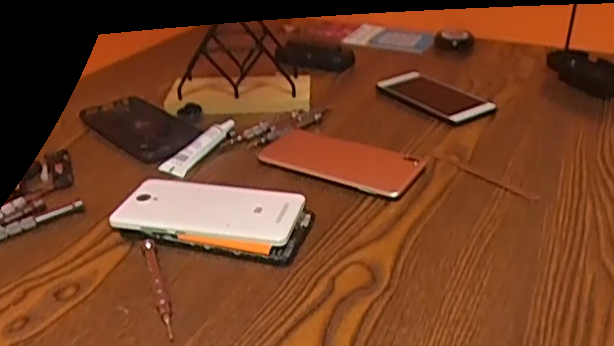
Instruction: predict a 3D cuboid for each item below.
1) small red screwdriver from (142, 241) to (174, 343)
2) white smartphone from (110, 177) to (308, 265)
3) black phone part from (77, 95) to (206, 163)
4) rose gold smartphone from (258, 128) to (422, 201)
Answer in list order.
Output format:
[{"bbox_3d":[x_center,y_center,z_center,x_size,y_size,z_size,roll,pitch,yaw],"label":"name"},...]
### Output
[{"bbox_3d":[-0.108,0.080,0.435,0.009,0.008,0.102,-12,32,-16],"label":"small red screwdriver"},{"bbox_3d":[-0.080,0.034,0.505,0.160,0.016,0.080,7,32,16],"label":"white smartphone"},{"bbox_3d":[-0.186,-0.054,0.665,0.085,0.005,0.163,-28,39,-36],"label":"black phone part"},{"bbox_3d":[0.027,-0.013,0.581,0.156,0.015,0.068,14,43,30],"label":"rose gold smartphone"}]

